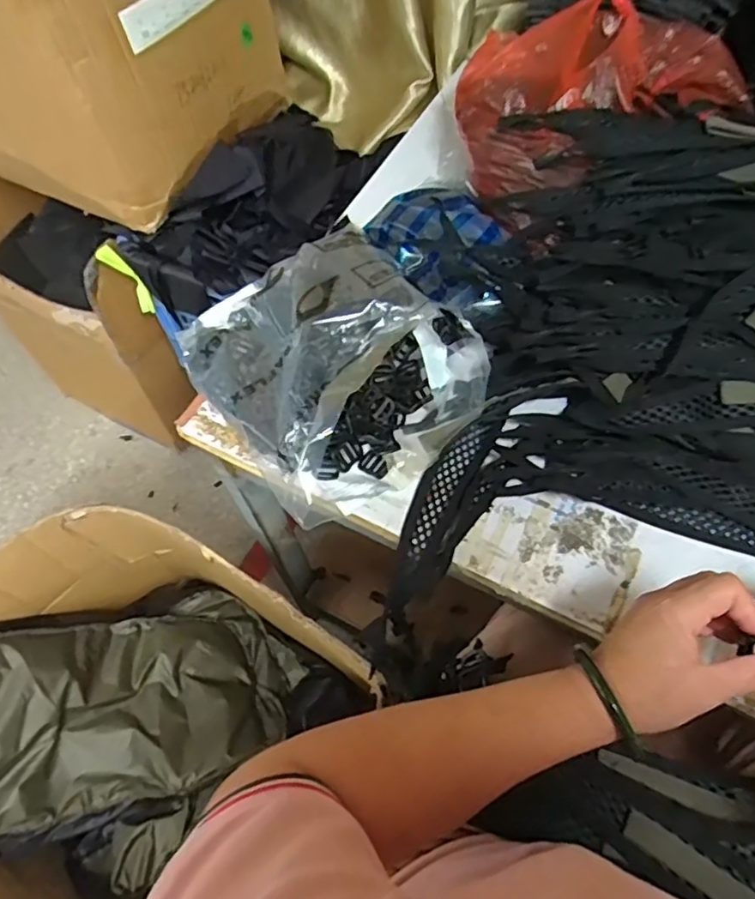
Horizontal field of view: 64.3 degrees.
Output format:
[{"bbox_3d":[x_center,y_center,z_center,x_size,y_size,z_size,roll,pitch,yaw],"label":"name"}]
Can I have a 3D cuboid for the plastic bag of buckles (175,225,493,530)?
[{"bbox_3d":[-0.048,-0.102,0.596,0.240,0.106,0.296,-32,64,-15],"label":"plastic bag of buckles"}]

